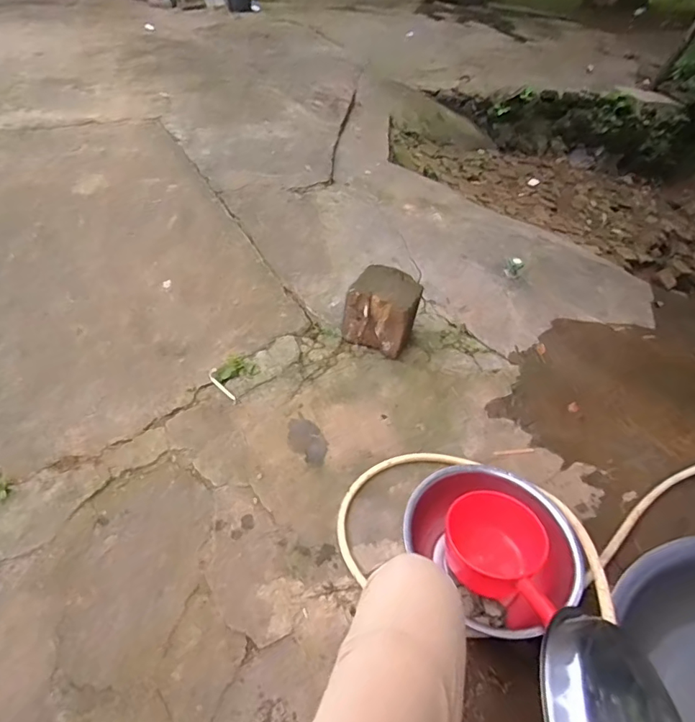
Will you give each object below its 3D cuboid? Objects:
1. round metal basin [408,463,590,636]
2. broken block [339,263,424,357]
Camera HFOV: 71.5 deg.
[{"bbox_3d":[0.298,0.387,1.005,0.311,0.151,0.318,2,42,-1],"label":"round metal basin"},{"bbox_3d":[0.115,-0.158,1.486,0.208,0.211,0.185,22,45,20],"label":"broken block"}]

